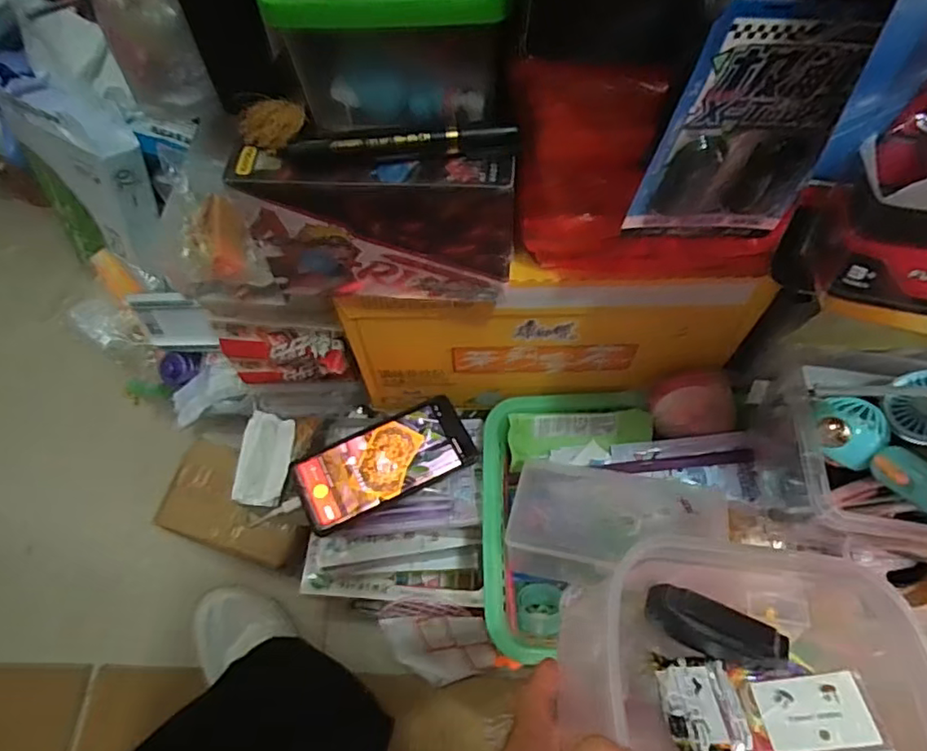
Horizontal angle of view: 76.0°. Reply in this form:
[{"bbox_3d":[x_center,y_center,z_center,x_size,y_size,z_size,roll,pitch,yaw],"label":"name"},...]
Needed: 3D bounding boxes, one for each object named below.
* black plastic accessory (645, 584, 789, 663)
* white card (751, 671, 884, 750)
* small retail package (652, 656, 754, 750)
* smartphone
[{"bbox_3d":[0.160,0.161,0.377,0.083,0.029,0.028,17,64,10],"label":"black plastic accessory"},{"bbox_3d":[0.215,0.206,0.364,0.059,0.004,0.041,-13,43,10],"label":"white card"},{"bbox_3d":[0.149,0.204,0.364,0.054,0.008,0.055,5,50,-7],"label":"small retail package"},{"bbox_3d":[-0.075,0.079,0.564,0.164,0.016,0.079,-24,67,-14],"label":"smartphone"}]

